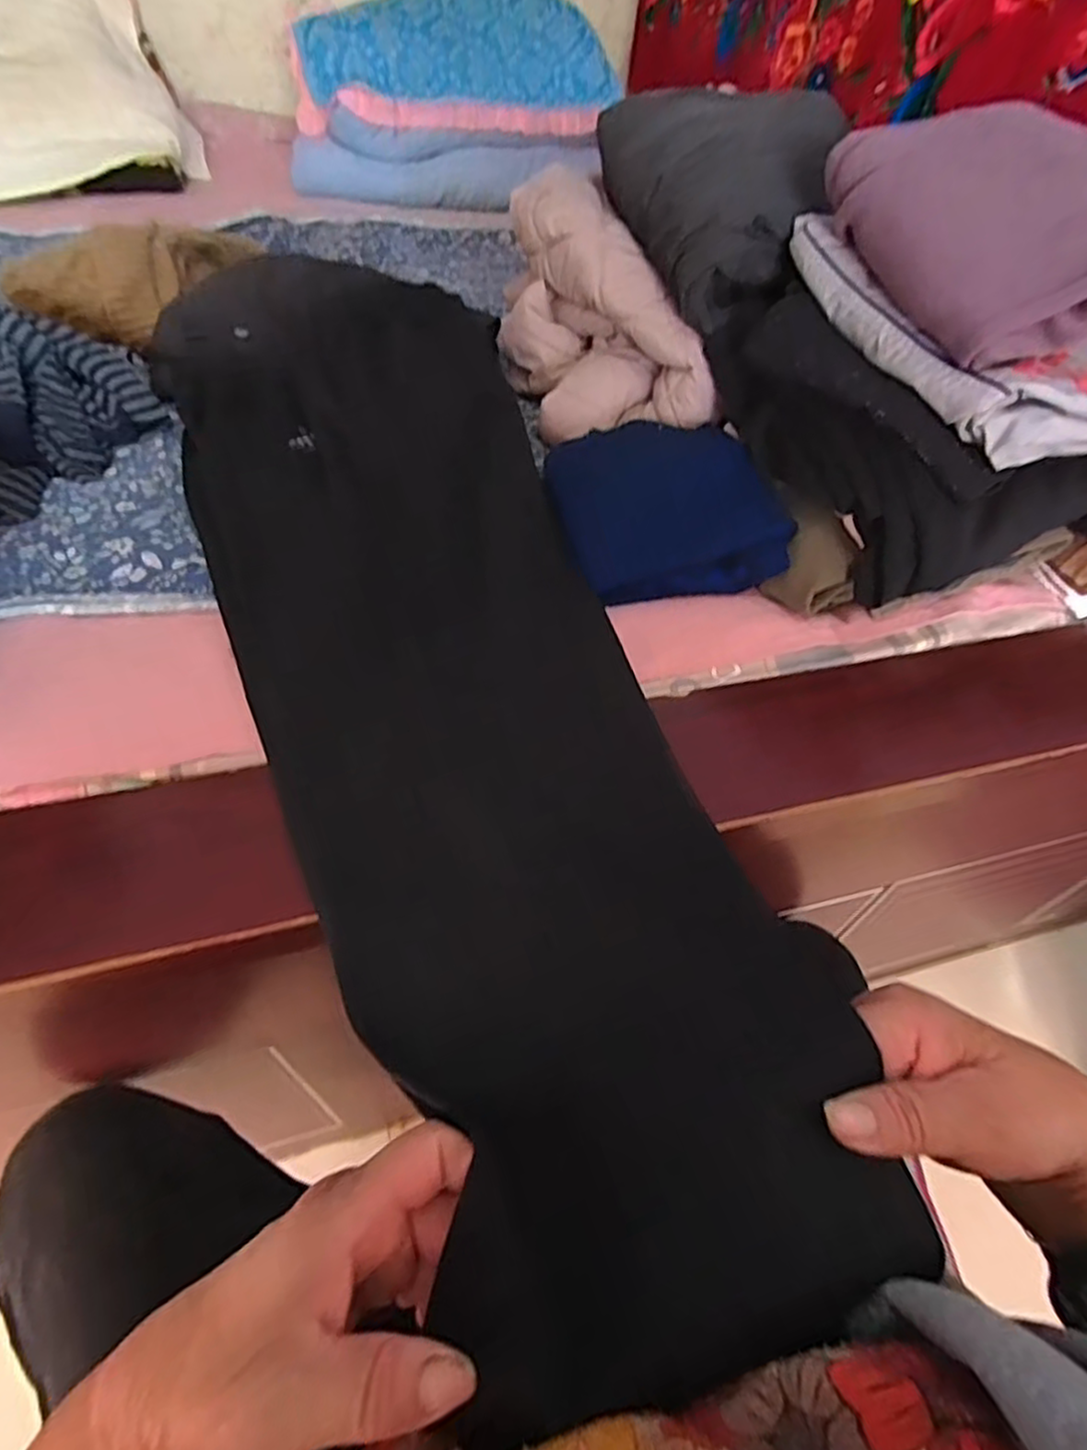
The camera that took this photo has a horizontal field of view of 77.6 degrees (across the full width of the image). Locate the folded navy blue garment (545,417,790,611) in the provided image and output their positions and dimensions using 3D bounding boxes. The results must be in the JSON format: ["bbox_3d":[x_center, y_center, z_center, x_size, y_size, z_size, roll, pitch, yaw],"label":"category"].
[{"bbox_3d":[0.103,-0.206,0.611,0.167,0.061,0.227,-8,52,-11],"label":"folded navy blue garment"}]

